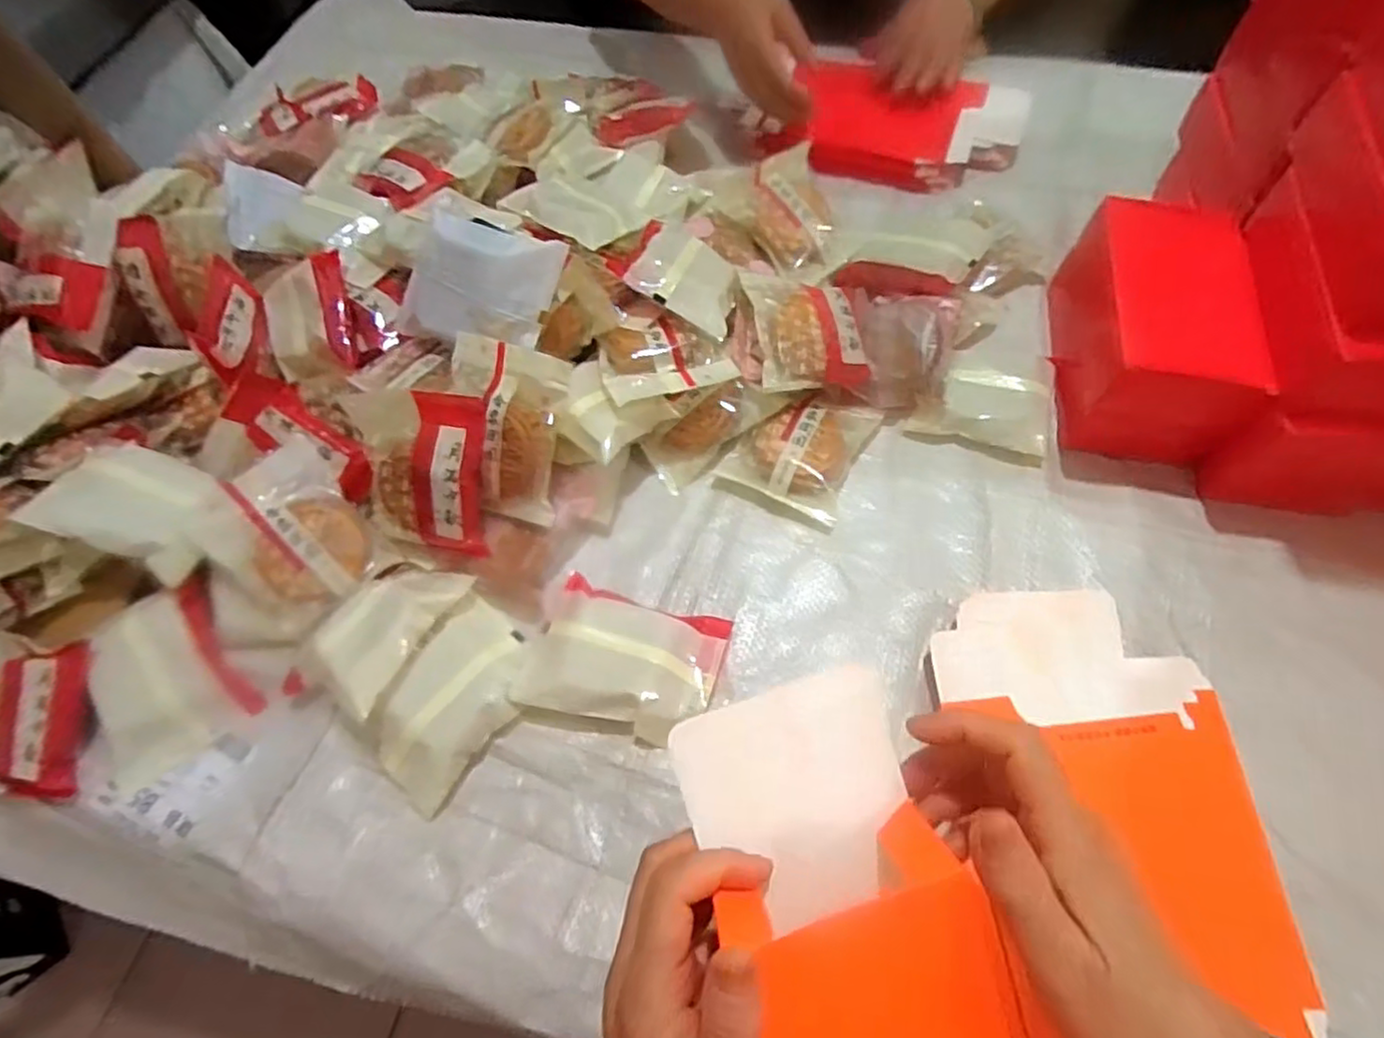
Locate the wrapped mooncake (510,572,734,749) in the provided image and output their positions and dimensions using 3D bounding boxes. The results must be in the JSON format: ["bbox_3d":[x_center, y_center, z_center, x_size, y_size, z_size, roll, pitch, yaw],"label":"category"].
[{"bbox_3d":[-0.047,0.092,0.456,0.128,0.034,0.094,15,64,12],"label":"wrapped mooncake"}]

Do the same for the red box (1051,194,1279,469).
[{"bbox_3d":[0.330,-0.133,0.498,0.098,0.111,0.154,7,63,8],"label":"red box"}]

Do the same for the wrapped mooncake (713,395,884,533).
[{"bbox_3d":[0.084,-0.057,0.530,0.092,0.028,0.106,22,66,15],"label":"wrapped mooncake"}]

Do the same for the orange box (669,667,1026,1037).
[{"bbox_3d":[0.071,0.176,0.269,0.101,0.034,0.219,-18,80,-6],"label":"orange box"}]

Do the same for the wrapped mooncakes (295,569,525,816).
[{"bbox_3d":[-0.180,0.097,0.455,0.146,0.042,0.117,41,71,22],"label":"wrapped mooncakes"}]

